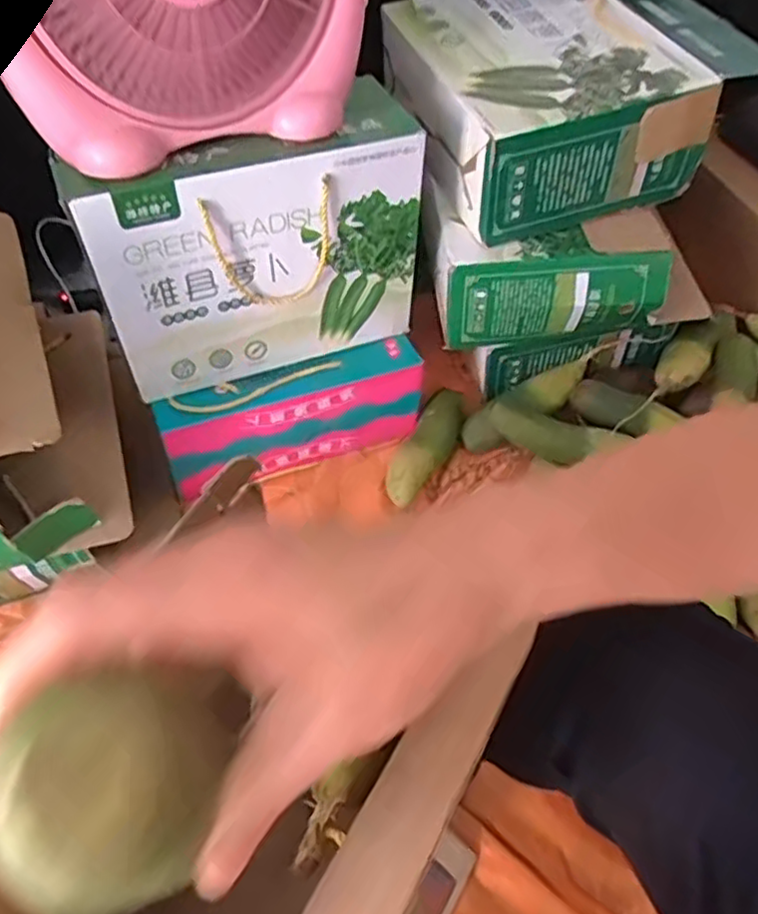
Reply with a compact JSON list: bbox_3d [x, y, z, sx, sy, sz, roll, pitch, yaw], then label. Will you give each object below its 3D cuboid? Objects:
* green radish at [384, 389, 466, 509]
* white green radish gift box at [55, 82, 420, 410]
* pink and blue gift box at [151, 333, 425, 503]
[{"bbox_3d":[0.068,-0.021,0.895,0.059,0.063,0.205,21,55,14],"label":"green radish"},{"bbox_3d":[-0.131,-0.229,0.749,0.351,0.254,0.100,-21,57,-17],"label":"white green radish gift box"},{"bbox_3d":[-0.104,-0.049,0.862,0.332,0.134,0.076,-19,56,-15],"label":"pink and blue gift box"}]

